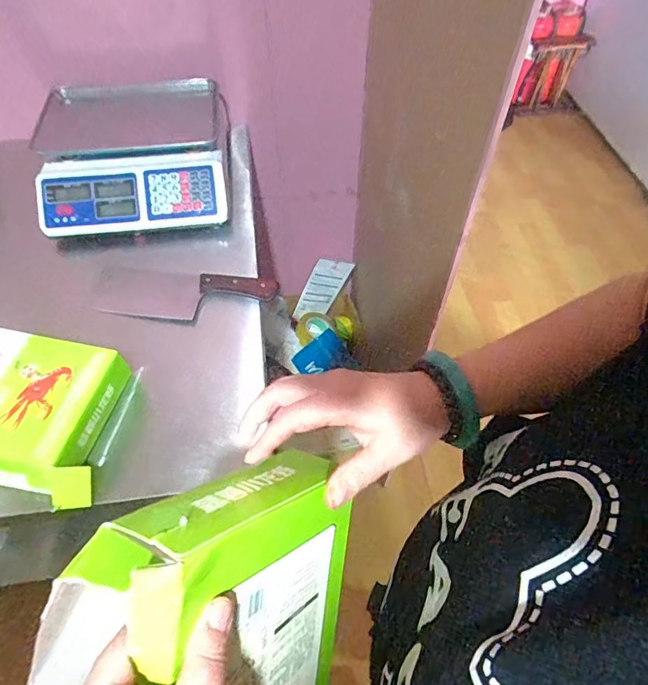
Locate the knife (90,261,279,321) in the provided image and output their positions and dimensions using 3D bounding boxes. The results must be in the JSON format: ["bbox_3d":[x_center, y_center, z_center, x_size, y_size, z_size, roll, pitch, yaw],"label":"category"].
[{"bbox_3d":[-0.224,-0.077,0.728,0.289,0.032,0.093,10,55,8],"label":"knife"}]

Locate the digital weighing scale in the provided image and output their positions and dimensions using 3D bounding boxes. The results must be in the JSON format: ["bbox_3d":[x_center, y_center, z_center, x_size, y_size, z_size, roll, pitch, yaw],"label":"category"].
[{"bbox_3d":[-0.335,-0.334,0.849,0.316,0.117,0.313,-5,55,-3],"label":"digital weighing scale"}]

